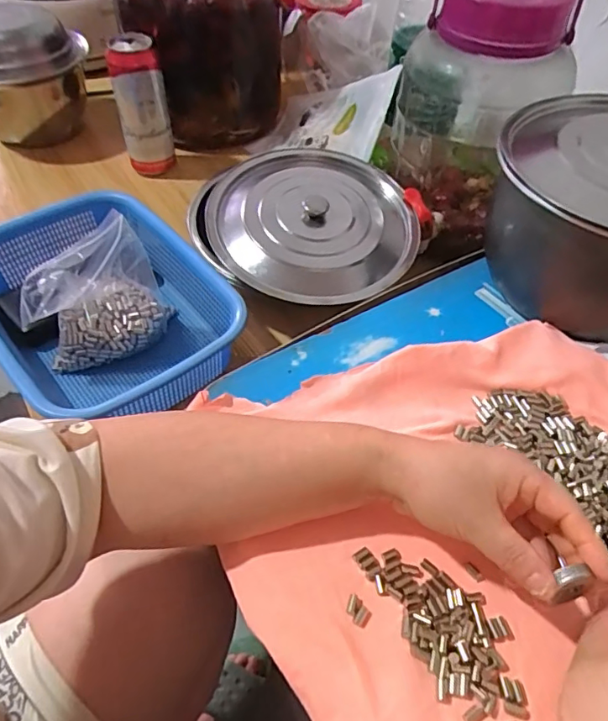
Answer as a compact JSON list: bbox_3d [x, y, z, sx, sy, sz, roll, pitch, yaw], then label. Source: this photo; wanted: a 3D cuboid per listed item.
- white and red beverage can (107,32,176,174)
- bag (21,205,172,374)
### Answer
[{"bbox_3d":[-0.215,-0.337,0.692,0.064,0.160,0.052,-11,52,-12],"label":"white and red beverage can"},{"bbox_3d":[-0.202,-0.061,0.487,0.130,0.126,0.064,-11,52,-12],"label":"bag"}]

